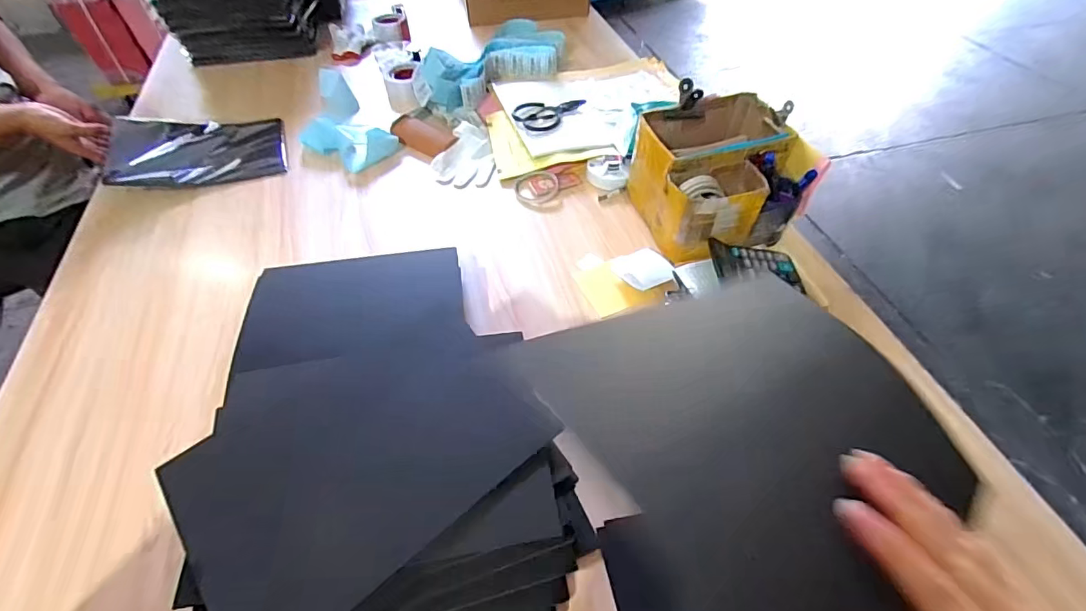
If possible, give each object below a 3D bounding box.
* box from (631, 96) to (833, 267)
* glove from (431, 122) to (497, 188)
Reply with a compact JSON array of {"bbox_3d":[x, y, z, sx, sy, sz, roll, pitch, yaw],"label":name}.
[{"bbox_3d":[0.290,-0.224,0.808,0.239,0.120,0.239,-14,53,-11],"label":"box"},{"bbox_3d":[-0.148,-0.304,0.986,0.121,0.027,0.168,13,51,14],"label":"glove"}]

